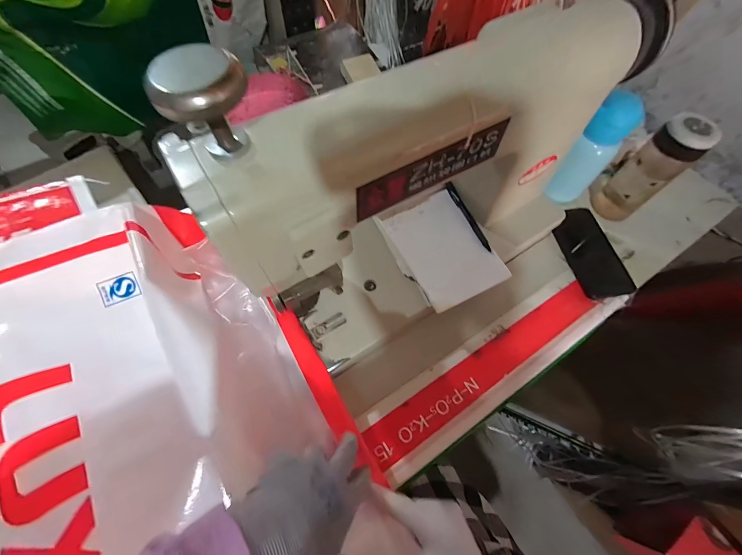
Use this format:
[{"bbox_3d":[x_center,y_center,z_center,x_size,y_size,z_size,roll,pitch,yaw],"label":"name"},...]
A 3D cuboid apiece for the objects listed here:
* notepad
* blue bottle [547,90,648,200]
[{"bbox_3d":[0.102,-0.043,0.466,0.127,0.012,0.166,-26,67,-12],"label":"notepad"},{"bbox_3d":[0.354,-0.199,0.520,0.067,0.186,0.056,41,70,17],"label":"blue bottle"}]

